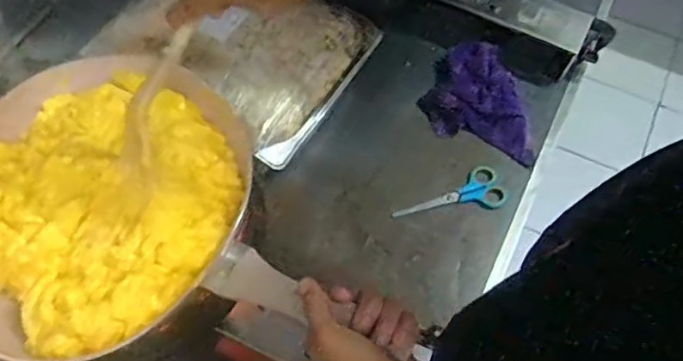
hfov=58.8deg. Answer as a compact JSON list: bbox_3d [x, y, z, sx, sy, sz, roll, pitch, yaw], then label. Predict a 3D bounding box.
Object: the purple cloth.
[{"bbox_3d":[0.208,-0.122,0.876,0.170,0.030,0.166,18,63,6],"label":"purple cloth"}]

